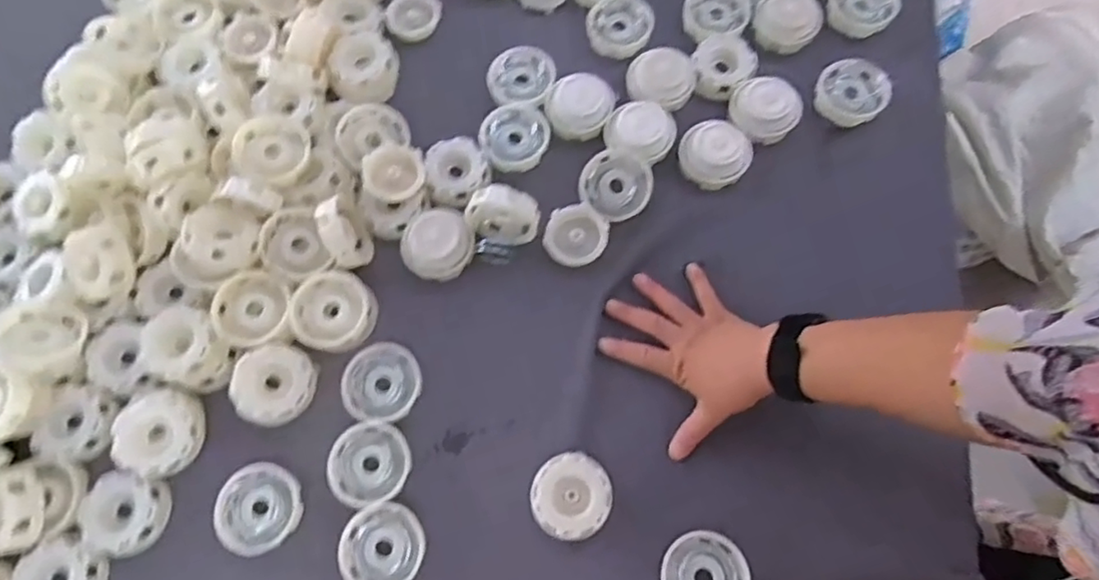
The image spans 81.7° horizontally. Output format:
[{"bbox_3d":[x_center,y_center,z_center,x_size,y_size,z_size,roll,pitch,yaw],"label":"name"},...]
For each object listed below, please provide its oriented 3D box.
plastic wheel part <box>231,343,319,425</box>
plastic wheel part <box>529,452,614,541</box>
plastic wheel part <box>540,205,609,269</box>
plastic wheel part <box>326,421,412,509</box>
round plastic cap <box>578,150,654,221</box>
[{"bbox_3d":[-0.219,0.075,0.507,0.056,0.028,0.063,4,68,4],"label":"plastic wheel part"},{"bbox_3d":[0.017,0.158,0.486,0.059,0.029,0.060,-1,68,2],"label":"plastic wheel part"},{"bbox_3d":[0.023,-0.047,0.544,0.054,0.013,0.052,10,69,6],"label":"plastic wheel part"},{"bbox_3d":[-0.141,0.138,0.500,0.060,0.021,0.061,-1,68,2],"label":"plastic wheel part"},{"bbox_3d":[0.055,-0.089,0.549,0.063,0.011,0.055,34,91,19],"label":"round plastic cap"}]

